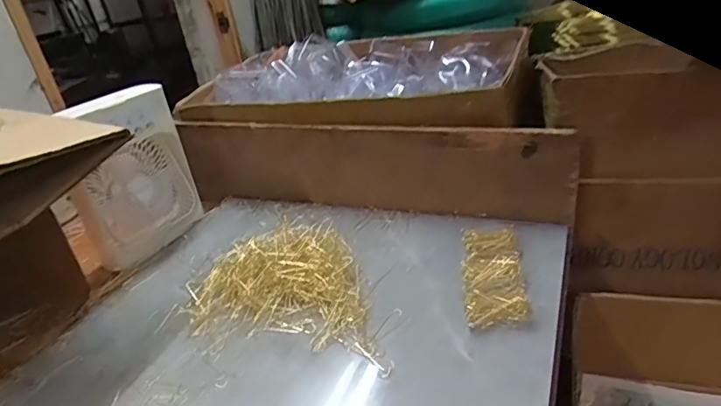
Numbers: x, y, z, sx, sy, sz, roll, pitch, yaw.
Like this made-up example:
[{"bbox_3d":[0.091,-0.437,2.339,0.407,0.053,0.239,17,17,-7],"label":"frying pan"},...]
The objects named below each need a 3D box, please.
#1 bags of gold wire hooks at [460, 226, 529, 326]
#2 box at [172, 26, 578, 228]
[{"bbox_3d":[0.166,0.085,0.636,0.068,0.028,0.184,-2,28,11],"label":"bags of gold wire hooks"},{"bbox_3d":[0.059,-0.184,0.971,0.669,0.201,0.400,5,30,23],"label":"box"}]

